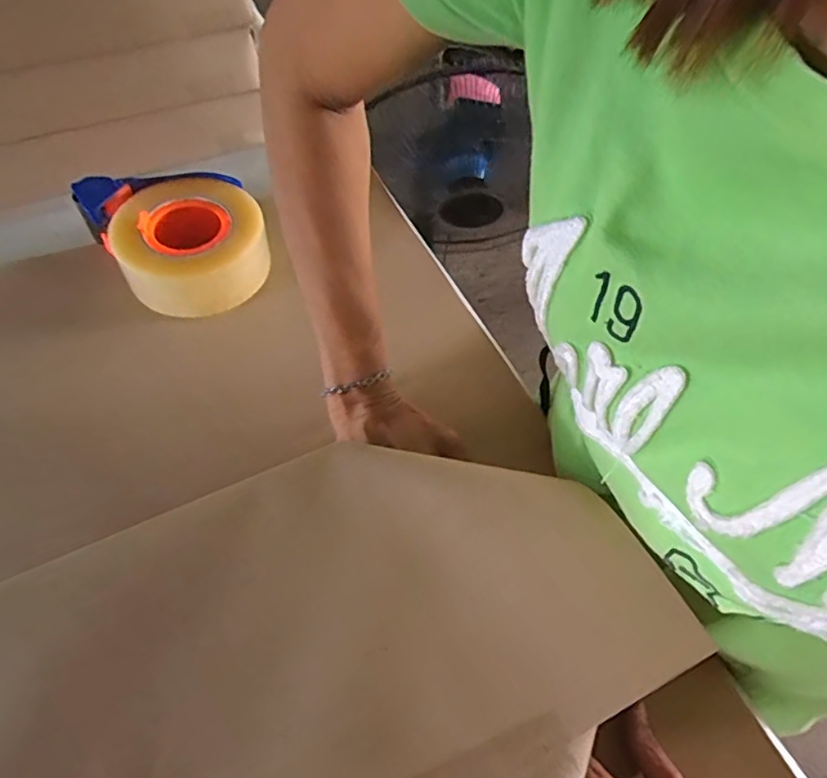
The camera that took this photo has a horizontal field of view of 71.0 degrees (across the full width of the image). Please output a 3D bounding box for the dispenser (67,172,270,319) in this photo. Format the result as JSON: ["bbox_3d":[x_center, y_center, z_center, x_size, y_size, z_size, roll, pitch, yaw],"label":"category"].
[{"bbox_3d":[-0.210,-0.143,0.528,0.127,0.058,0.151,-33,63,-21],"label":"dispenser"}]

